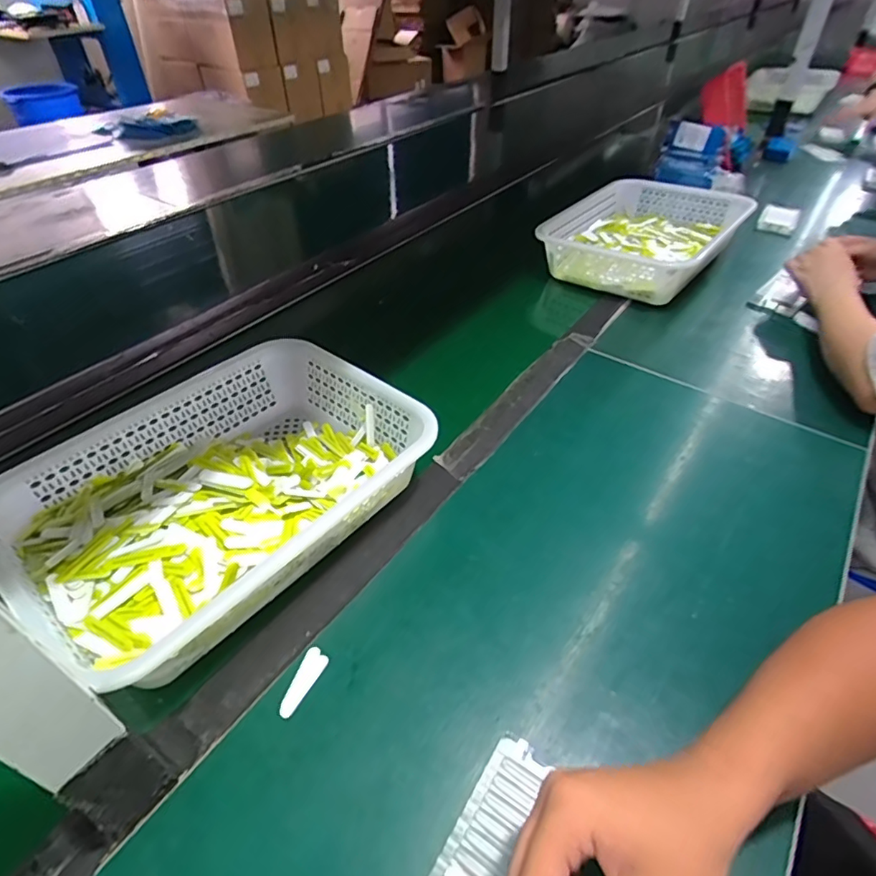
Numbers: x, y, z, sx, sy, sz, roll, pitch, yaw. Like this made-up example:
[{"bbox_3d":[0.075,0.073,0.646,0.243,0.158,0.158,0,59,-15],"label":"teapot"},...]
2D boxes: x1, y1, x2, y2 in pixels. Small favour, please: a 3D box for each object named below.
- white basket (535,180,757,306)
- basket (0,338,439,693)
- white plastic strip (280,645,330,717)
[{"bbox_3d":[0.364,-0.358,0.963,0.270,0.087,0.370,30,51,28],"label":"white basket"},{"bbox_3d":[-0.202,0.046,0.515,0.246,0.082,0.347,30,51,30],"label":"basket"},{"bbox_3d":[-0.104,0.187,0.414,0.020,0.004,0.053,14,44,16],"label":"white plastic strip"}]

